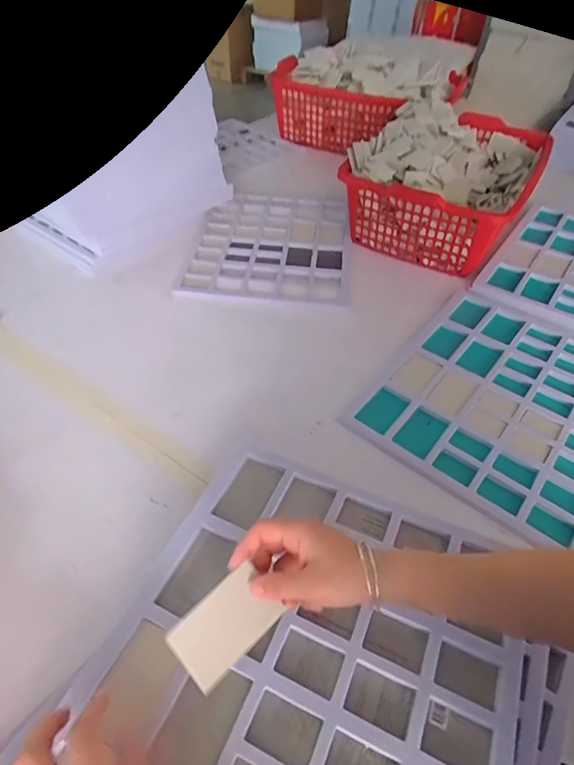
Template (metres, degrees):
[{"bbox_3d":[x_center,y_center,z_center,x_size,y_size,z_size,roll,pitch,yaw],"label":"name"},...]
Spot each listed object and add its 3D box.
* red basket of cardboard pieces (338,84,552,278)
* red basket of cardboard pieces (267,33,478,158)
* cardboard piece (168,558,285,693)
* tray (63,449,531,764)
[{"bbox_3d":[0.342,-0.423,0.992,0.335,0.216,0.430,28,52,23],"label":"red basket of cardboard pieces"},{"bbox_3d":[0.229,-0.843,1.332,0.510,0.264,0.379,24,50,20],"label":"red basket of cardboard pieces"},{"bbox_3d":[-0.052,0.203,0.379,0.082,0.006,0.055,-39,80,-22],"label":"cardboard piece"},{"bbox_3d":[0.010,0.285,0.381,0.359,0.037,0.443,22,50,18],"label":"tray"}]

